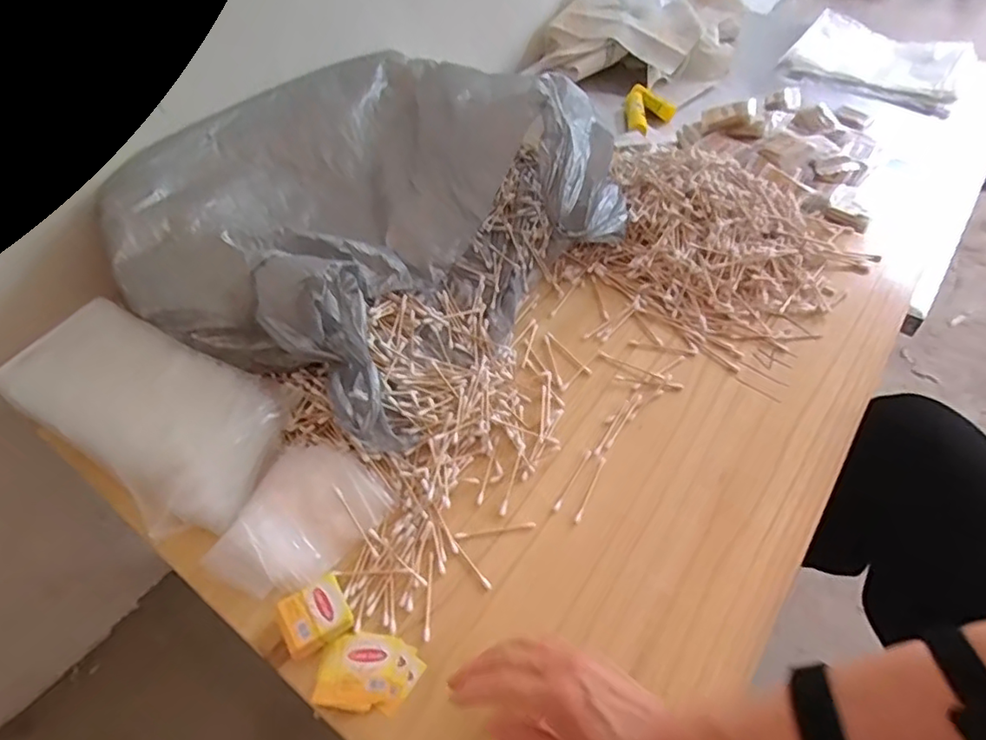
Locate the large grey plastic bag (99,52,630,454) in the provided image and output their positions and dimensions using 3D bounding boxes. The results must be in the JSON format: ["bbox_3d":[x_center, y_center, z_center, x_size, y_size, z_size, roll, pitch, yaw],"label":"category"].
[{"bbox_3d":[-0.129,-0.192,0.689,0.424,0.163,0.516,32,58,26],"label":"large grey plastic bag"}]

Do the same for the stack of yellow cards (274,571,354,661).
[{"bbox_3d":[-0.136,0.192,0.459,0.050,0.023,0.045,-28,54,-20],"label":"stack of yellow cards"}]

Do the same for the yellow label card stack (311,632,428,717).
[{"bbox_3d":[-0.093,0.226,0.445,0.075,0.005,0.052,5,50,6],"label":"yellow label card stack"}]

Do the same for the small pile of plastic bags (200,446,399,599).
[{"bbox_3d":[-0.166,0.127,0.509,0.104,0.030,0.133,26,56,22],"label":"small pile of plastic bags"}]

